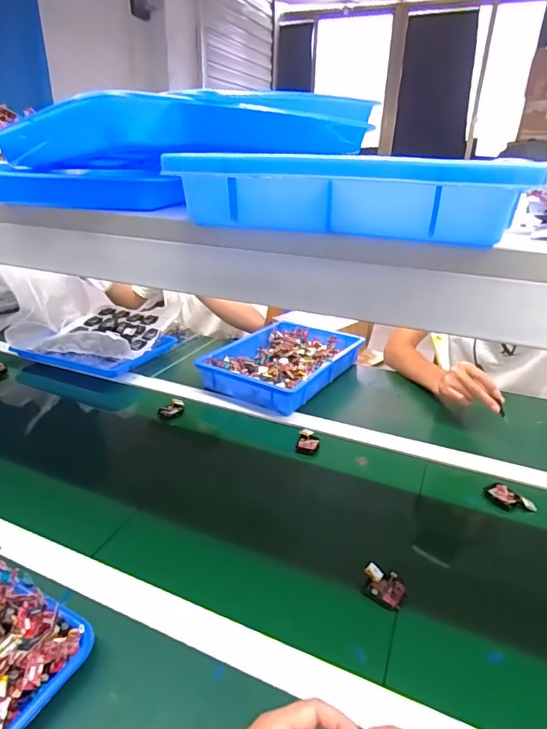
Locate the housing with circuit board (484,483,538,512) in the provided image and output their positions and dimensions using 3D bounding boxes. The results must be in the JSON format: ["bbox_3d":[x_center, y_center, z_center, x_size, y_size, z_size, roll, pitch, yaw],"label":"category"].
[{"bbox_3d":[0.360,0.206,0.686,0.035,0.017,0.069,-19,32,-36],"label":"housing with circuit board"}]

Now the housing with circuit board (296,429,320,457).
[{"bbox_3d":[0.063,0.139,0.806,0.039,0.025,0.047,7,26,11],"label":"housing with circuit board"}]

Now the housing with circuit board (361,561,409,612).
[{"bbox_3d":[0.134,0.265,0.538,0.051,0.024,0.037,19,31,33],"label":"housing with circuit board"}]

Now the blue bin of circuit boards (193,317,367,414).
[{"bbox_3d":[0.024,-0.014,1.063,0.261,0.056,0.383,18,30,31],"label":"blue bin of circuit boards"}]

